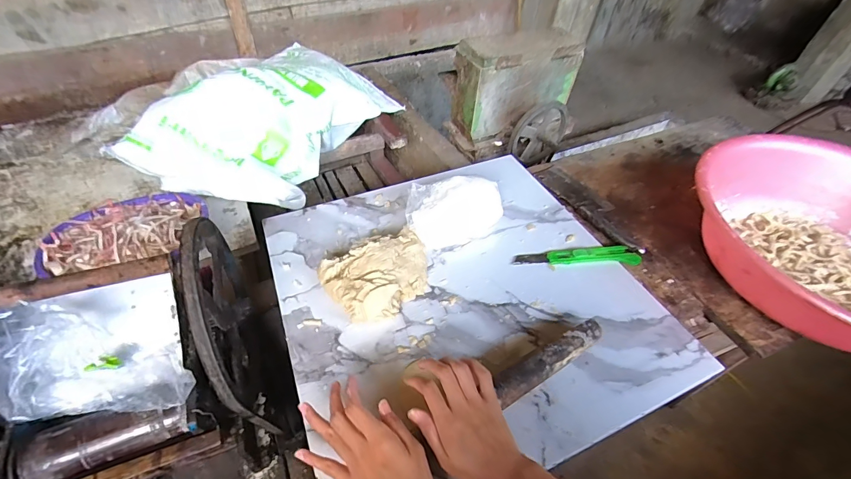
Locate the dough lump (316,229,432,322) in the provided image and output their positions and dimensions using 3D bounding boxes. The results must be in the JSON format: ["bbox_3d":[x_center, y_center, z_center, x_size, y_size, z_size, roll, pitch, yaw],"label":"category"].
[{"bbox_3d":[-0.057,0.049,0.525,0.155,0.055,0.117,-24,52,-21],"label":"dough lump"}]

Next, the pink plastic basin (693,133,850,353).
[{"bbox_3d":[0.602,0.007,0.545,0.404,0.117,0.393,1,46,-1],"label":"pink plastic basin"}]

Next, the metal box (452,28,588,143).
[{"bbox_3d":[0.263,-0.461,1.097,0.341,0.230,0.143,-20,52,-22],"label":"metal box"}]

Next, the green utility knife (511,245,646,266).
[{"bbox_3d":[0.241,0.025,0.585,0.205,0.011,0.034,-1,46,-2],"label":"green utility knife"}]

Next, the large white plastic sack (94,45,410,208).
[{"bbox_3d":[-0.396,-0.343,1.023,0.404,0.188,0.654,21,49,14],"label":"large white plastic sack"}]

